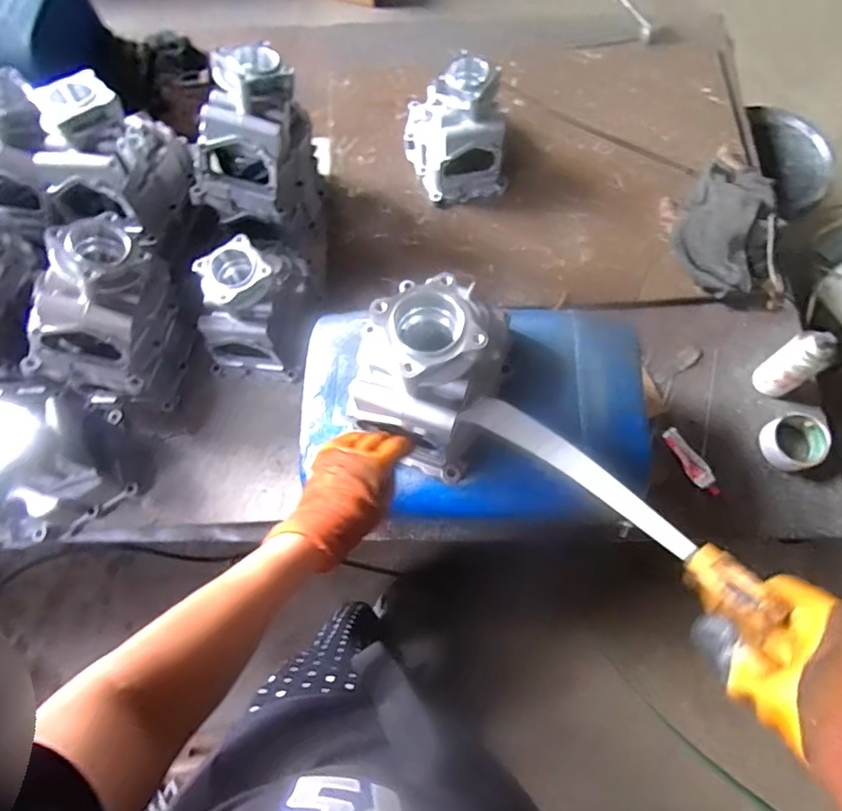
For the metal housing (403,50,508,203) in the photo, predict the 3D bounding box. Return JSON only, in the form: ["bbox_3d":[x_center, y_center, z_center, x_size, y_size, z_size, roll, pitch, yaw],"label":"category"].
[{"bbox_3d":[0.062,-0.527,1.000,0.170,0.201,0.201,-8,71,-2],"label":"metal housing"}]

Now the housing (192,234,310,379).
[{"bbox_3d":[-0.266,-0.175,0.893,0.133,0.203,0.205,10,71,4],"label":"housing"}]

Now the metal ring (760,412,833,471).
[{"bbox_3d":[0.604,0.058,0.875,0.091,0.042,0.084,0,71,0],"label":"metal ring"}]

